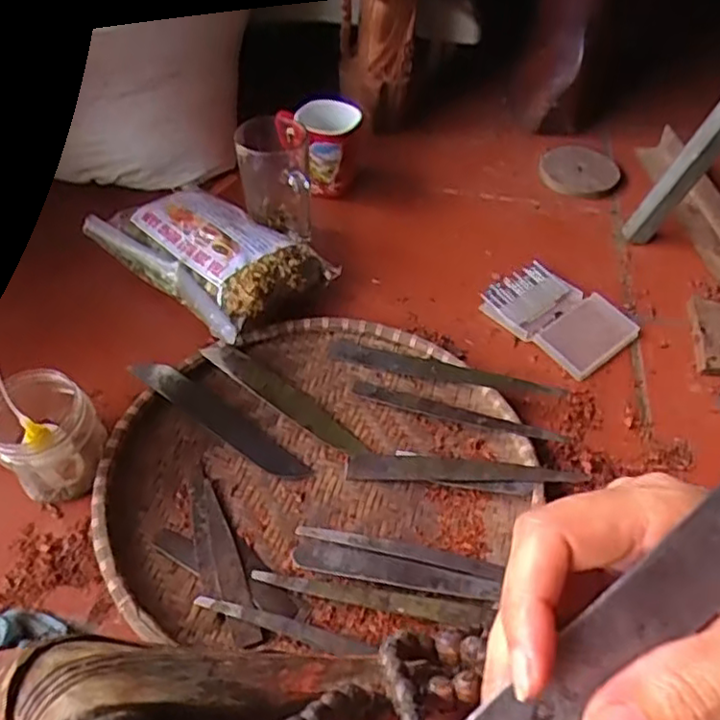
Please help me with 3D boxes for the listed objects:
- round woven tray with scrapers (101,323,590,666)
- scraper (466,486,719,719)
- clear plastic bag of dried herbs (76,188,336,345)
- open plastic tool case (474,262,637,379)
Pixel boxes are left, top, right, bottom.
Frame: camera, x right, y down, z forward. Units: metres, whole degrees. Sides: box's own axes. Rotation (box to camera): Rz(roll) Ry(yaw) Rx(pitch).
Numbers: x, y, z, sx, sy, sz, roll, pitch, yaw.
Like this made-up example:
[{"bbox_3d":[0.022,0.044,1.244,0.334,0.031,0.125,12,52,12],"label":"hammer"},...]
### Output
[{"bbox_3d":[-0.025,0.081,0.544,0.346,0.030,0.307,-10,48,-9],"label":"round woven tray with scrapers"},{"bbox_3d":[0.072,0.075,0.180,0.129,0.004,0.021,-39,78,-6],"label":"scraper"},{"bbox_3d":[-0.156,-0.108,0.683,0.230,0.069,0.143,35,55,26],"label":"clear plastic bag of dried herbs"},{"bbox_3d":[0.202,-0.048,0.673,0.102,0.020,0.136,-32,55,-27],"label":"open plastic tool case"}]

